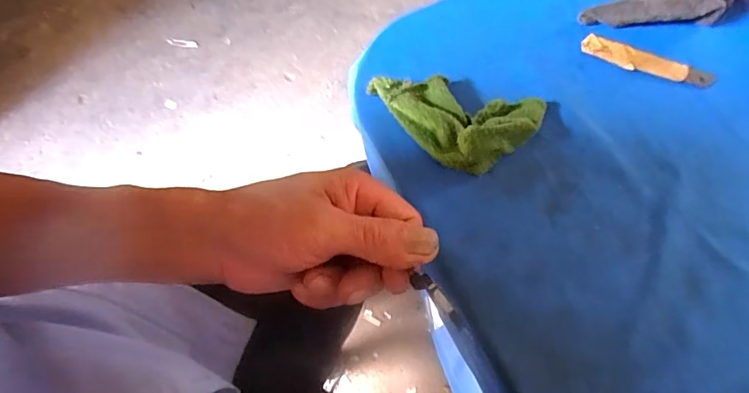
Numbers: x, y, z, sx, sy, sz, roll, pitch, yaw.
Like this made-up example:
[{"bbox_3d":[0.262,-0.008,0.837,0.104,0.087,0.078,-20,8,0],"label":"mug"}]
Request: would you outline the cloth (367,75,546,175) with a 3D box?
[{"bbox_3d":[0.062,-0.065,0.412,0.143,0.034,0.076,12,67,8],"label":"cloth"}]

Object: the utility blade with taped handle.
[{"bbox_3d":[0.246,-0.121,0.450,0.115,0.008,0.025,20,68,11],"label":"utility blade with taped handle"}]

